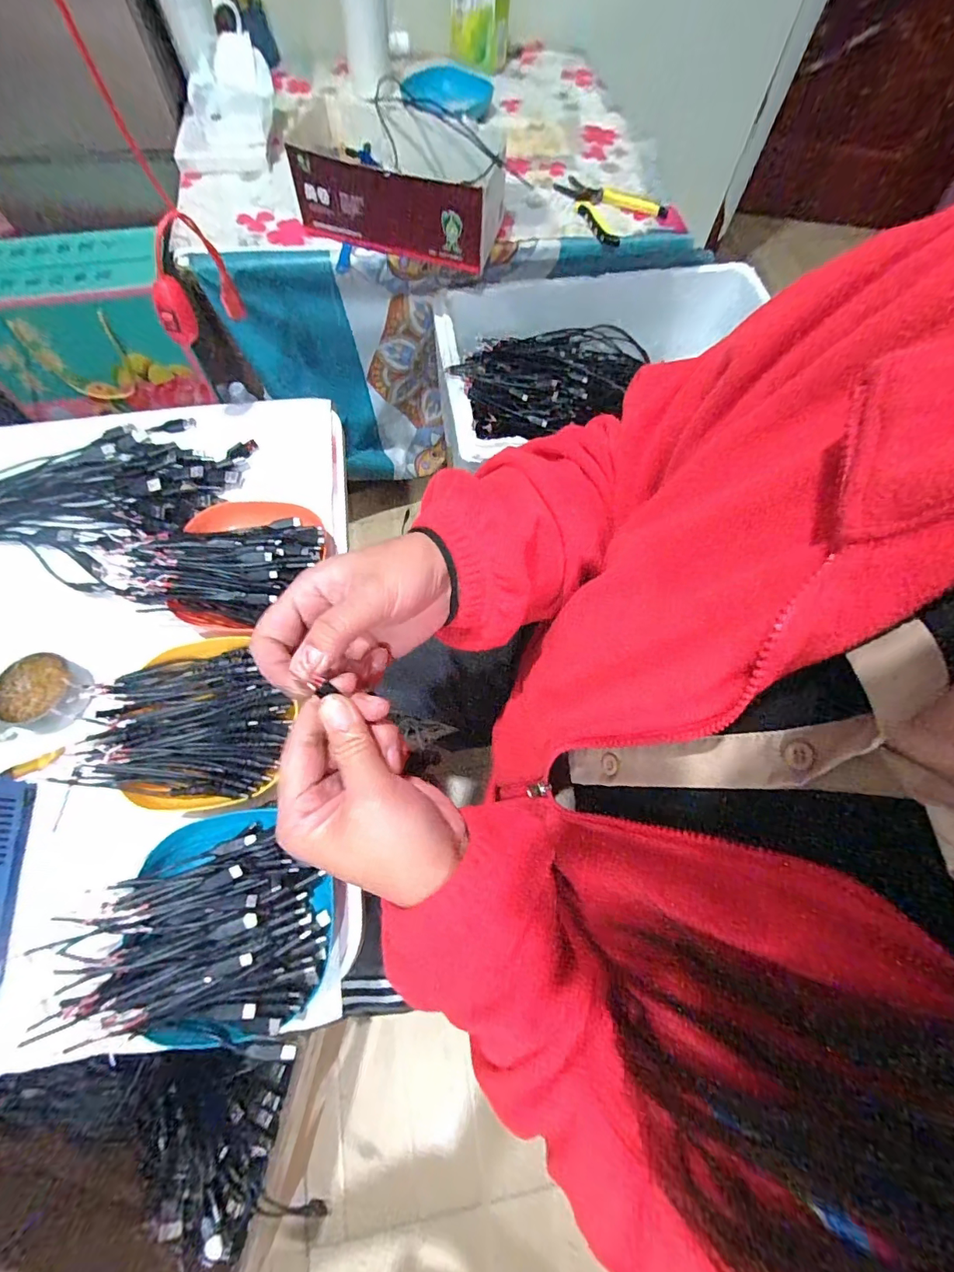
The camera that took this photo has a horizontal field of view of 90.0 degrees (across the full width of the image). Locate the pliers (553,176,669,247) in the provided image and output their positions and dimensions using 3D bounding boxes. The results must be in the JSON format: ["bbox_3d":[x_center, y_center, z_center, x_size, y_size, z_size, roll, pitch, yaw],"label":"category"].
[{"bbox_3d":[0.192,-0.643,0.711,0.118,0.027,0.137,-32,72,-14],"label":"pliers"}]

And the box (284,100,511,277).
[{"bbox_3d":[-0.100,-0.587,0.623,0.271,0.099,0.125,16,67,5],"label":"box"}]

